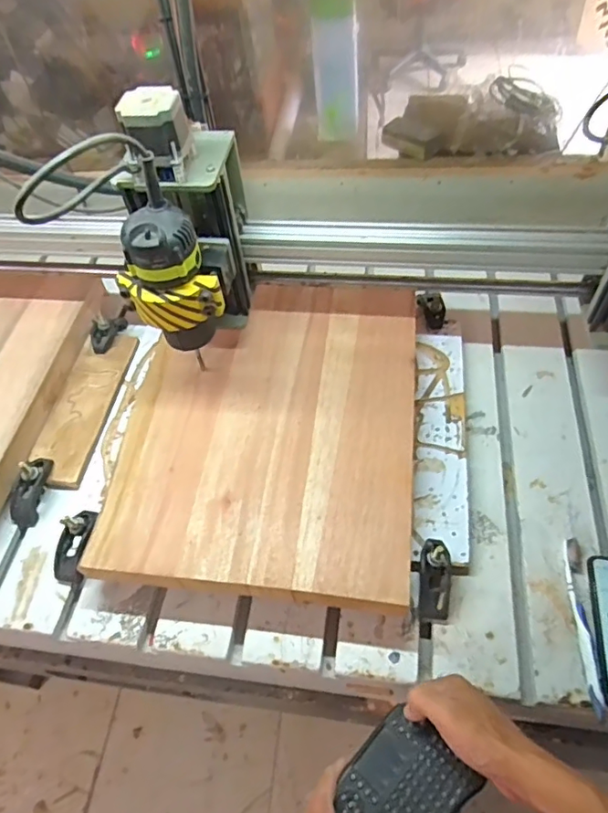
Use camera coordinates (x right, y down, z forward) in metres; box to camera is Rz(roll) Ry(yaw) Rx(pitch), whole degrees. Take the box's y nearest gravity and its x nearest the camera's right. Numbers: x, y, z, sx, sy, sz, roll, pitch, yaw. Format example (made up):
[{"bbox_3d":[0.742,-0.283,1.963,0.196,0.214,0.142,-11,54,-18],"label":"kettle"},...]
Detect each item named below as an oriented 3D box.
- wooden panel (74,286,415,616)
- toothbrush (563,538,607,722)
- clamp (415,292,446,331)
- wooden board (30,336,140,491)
[{"bbox_3d":[-0.041,0.013,0.711,0.369,0.022,0.452,3,57,7],"label":"wooden panel"},{"bbox_3d":[0.305,0.236,0.593,0.020,0.015,0.182,3,57,7],"label":"toothbrush"},{"bbox_3d":[0.201,-0.153,0.849,0.035,0.026,0.064,-16,54,-9],"label":"clamp"},{"bbox_3d":[-0.325,-0.004,0.801,0.090,0.009,0.261,7,54,8],"label":"wooden board"}]

